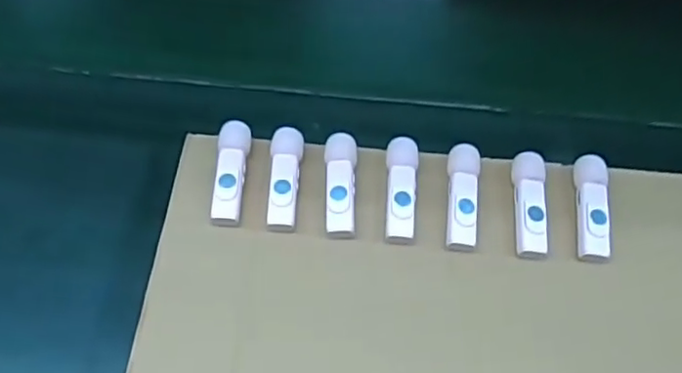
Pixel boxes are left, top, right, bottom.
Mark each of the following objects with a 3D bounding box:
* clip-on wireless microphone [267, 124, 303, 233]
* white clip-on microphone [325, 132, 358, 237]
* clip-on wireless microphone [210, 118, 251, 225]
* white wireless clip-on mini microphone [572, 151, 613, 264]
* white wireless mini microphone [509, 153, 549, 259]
[{"bbox_3d":[-0.033,-0.004,0.373,0.018,0.015,0.062,1,56,-2],"label":"clip-on wireless microphone"},{"bbox_3d":[0.000,0.000,0.371,0.018,0.017,0.063,1,56,-2],"label":"white clip-on microphone"},{"bbox_3d":[-0.064,-0.008,0.372,0.018,0.017,0.063,2,56,-1],"label":"clip-on wireless microphone"},{"bbox_3d":[0.146,0.012,0.367,0.017,0.016,0.062,7,56,2],"label":"white wireless clip-on mini microphone"},{"bbox_3d":[0.109,0.011,0.368,0.019,0.018,0.061,7,56,2],"label":"white wireless mini microphone"}]

